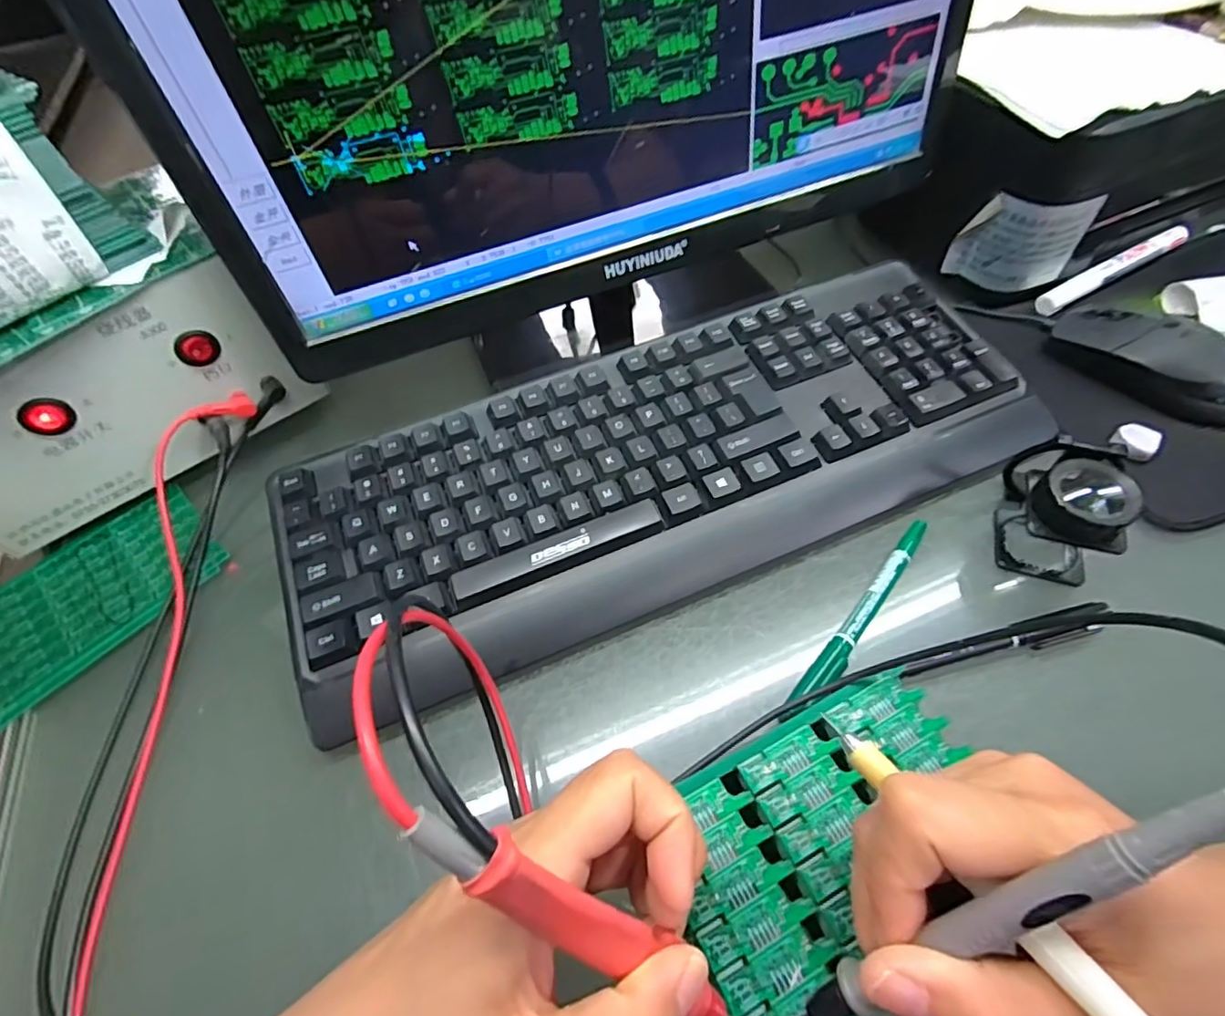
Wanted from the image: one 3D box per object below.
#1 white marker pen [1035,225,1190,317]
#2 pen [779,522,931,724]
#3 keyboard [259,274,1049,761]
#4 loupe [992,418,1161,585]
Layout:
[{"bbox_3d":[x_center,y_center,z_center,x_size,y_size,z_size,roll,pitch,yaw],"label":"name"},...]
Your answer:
[{"bbox_3d":[0.363,-0.174,0.414,0.135,0.016,0.019,-25,57,-12],"label":"white marker pen"},{"bbox_3d":[0.127,0.053,0.287,0.012,0.013,0.137,35,65,25],"label":"pen"},{"bbox_3d":[0.033,-0.028,0.332,0.428,0.031,0.155,-23,60,-10],"label":"keyboard"},{"bbox_3d":[0.230,-0.004,0.288,0.047,0.054,0.064,16,64,10],"label":"loupe"}]

